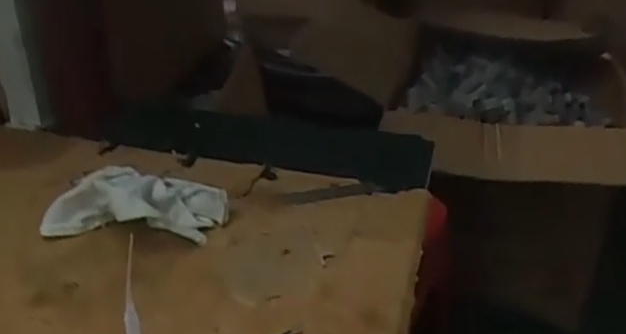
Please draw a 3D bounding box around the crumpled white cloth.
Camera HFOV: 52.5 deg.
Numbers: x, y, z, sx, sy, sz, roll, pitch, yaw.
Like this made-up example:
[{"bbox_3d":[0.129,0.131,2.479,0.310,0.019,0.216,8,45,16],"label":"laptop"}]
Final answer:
[{"bbox_3d":[-0.134,0.026,0.493,0.127,0.045,0.080,9,29,12],"label":"crumpled white cloth"}]

